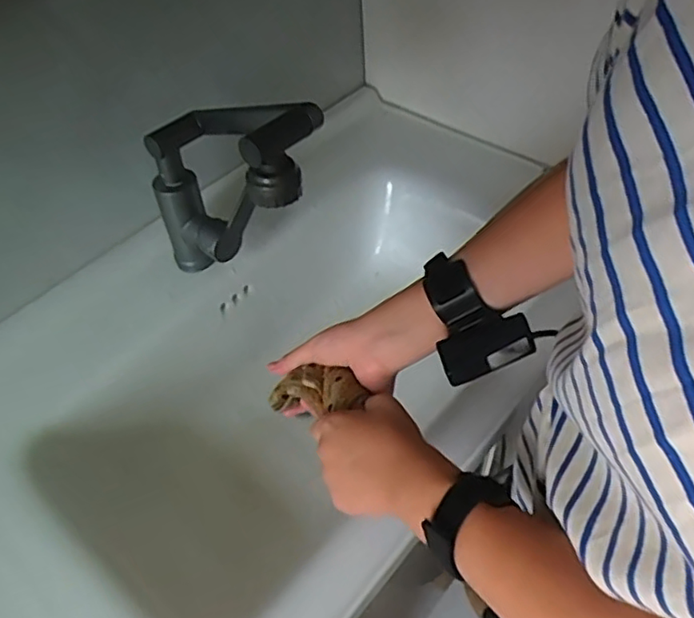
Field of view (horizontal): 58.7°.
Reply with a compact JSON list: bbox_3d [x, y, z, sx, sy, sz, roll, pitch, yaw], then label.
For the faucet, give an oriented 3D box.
[{"bbox_3d":[-0.110,-0.117,0.635,0.200,0.214,0.082,29,56,25],"label":"faucet"}]

